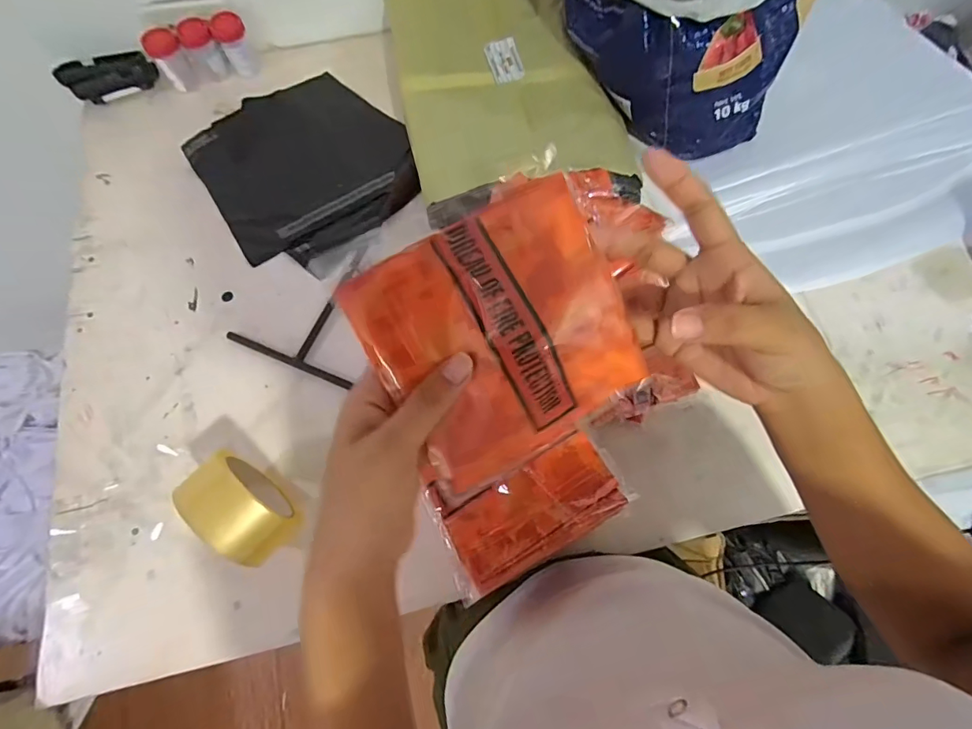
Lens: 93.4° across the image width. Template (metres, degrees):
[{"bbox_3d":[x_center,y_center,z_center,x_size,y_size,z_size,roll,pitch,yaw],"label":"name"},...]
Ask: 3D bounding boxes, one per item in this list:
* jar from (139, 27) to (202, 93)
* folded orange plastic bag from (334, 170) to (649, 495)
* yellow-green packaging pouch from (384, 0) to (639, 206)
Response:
[{"bbox_3d":[-0.428,-0.415,0.626,0.040,0.065,0.041,0,71,0],"label":"jar"},{"bbox_3d":[0.011,-0.011,0.228,0.120,0.017,0.122,-29,105,-3],"label":"folded orange plastic bag"},{"bbox_3d":[0.018,-0.381,0.584,0.257,0.047,0.351,-12,71,-4],"label":"yellow-green packaging pouch"}]

